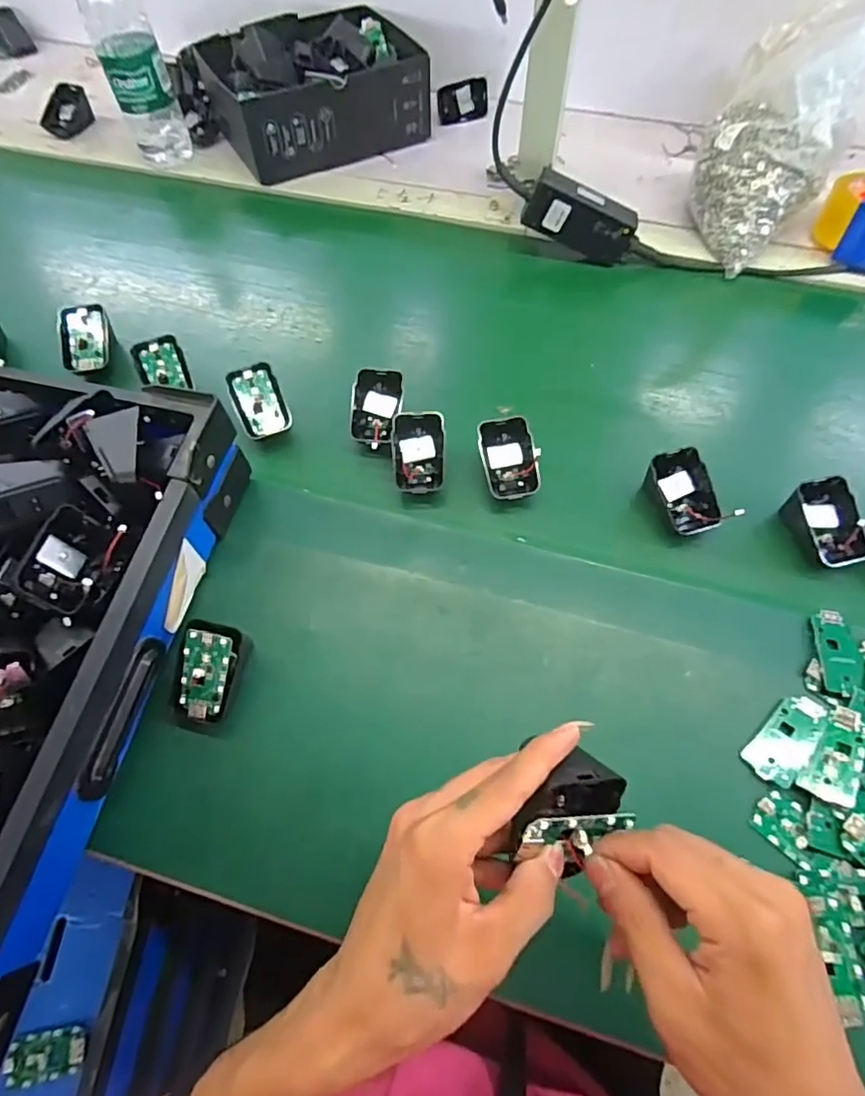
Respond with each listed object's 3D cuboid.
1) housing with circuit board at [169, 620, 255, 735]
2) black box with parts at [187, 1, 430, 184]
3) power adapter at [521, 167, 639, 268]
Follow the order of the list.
[{"bbox_3d":[-0.159,0.088,0.400,0.038,0.042,0.069,12,63,8],"label":"housing with circuit board"},{"bbox_3d":[-0.138,-0.576,0.720,0.255,0.095,0.183,-28,65,-13],"label":"black box with parts"},{"bbox_3d":[0.158,-0.346,0.602,0.120,0.054,0.028,21,63,-10],"label":"power adapter"}]

